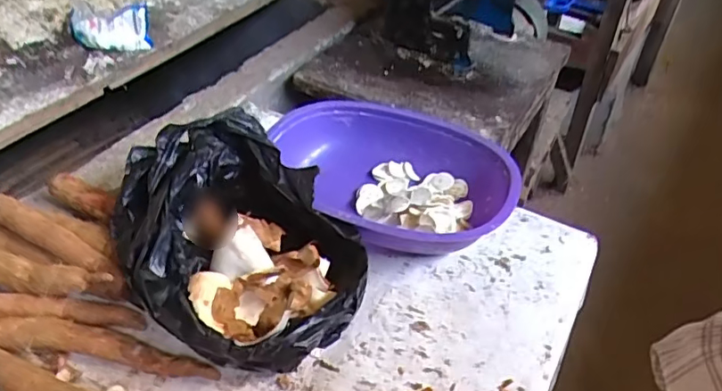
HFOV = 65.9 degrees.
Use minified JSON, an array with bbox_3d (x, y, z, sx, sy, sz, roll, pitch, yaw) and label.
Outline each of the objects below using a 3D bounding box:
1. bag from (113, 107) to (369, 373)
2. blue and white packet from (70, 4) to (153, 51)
[{"bbox_3d":[-0.125,0.043,0.564,0.209,0.112,0.280,-27,48,-28],"label":"bag"},{"bbox_3d":[-0.403,-0.266,0.892,0.126,0.072,0.046,0,42,-3],"label":"blue and white packet"}]

